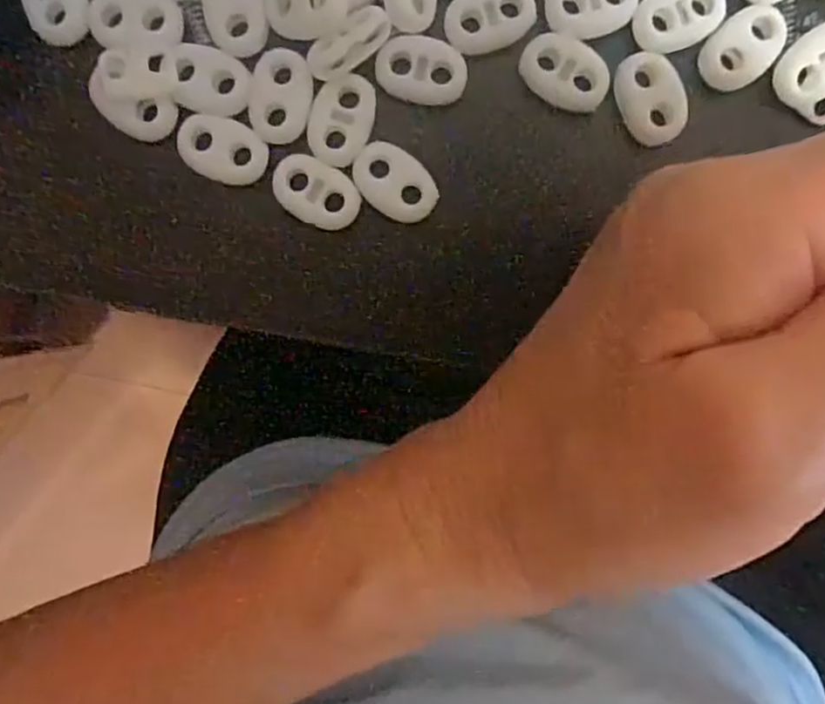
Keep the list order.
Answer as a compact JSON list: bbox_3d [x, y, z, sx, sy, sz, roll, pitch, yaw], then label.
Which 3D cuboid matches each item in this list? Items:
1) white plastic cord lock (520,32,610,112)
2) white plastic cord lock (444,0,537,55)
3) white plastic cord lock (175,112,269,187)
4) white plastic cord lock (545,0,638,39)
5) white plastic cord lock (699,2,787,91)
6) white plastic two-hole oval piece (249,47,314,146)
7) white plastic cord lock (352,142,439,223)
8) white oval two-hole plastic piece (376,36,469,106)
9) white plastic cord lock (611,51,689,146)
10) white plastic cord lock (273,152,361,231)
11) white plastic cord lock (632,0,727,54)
[{"bbox_3d":[0.037,-0.069,0.167,0.022,0.004,0.015,29,94,-3],"label":"white plastic cord lock"},{"bbox_3d":[0.019,-0.082,0.168,0.022,0.004,0.014,-12,95,1],"label":"white plastic cord lock"},{"bbox_3d":[-0.047,-0.050,0.170,0.021,0.004,0.015,22,94,-2],"label":"white plastic cord lock"},{"bbox_3d":[0.044,-0.085,0.166,0.021,0.004,0.016,-21,95,1],"label":"white plastic cord lock"},{"bbox_3d":[0.082,-0.076,0.169,0.023,0.004,0.015,-44,94,3],"label":"white plastic cord lock"},{"bbox_3d":[-0.032,-0.063,0.168,0.015,0.004,0.022,8,95,-1],"label":"white plastic two-hole oval piece"},{"bbox_3d":[-0.004,-0.042,0.172,0.022,0.004,0.015,37,94,-3],"label":"white plastic cord lock"},{"bbox_3d":[0.002,-0.069,0.169,0.022,0.004,0.015,6,95,-1],"label":"white oval two-hole plastic piece"},{"bbox_3d":[0.059,-0.063,0.168,0.015,0.004,0.022,-20,95,1],"label":"white plastic cord lock"},{"bbox_3d":[-0.024,-0.040,0.169,0.022,0.004,0.014,28,94,-3],"label":"white plastic cord lock"},{"bbox_3d":[0.065,-0.083,0.166,0.022,0.004,0.015,-21,95,1],"label":"white plastic cord lock"}]

